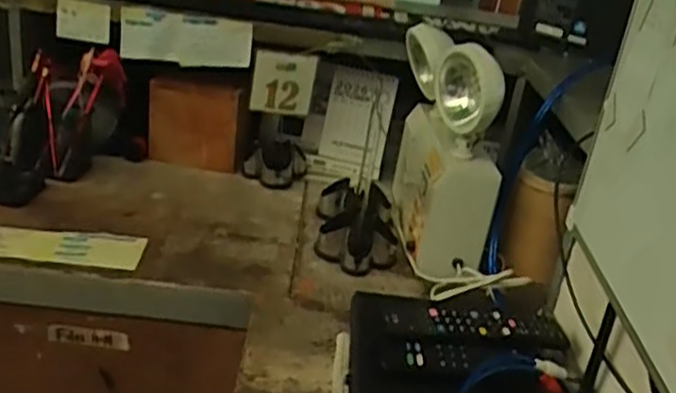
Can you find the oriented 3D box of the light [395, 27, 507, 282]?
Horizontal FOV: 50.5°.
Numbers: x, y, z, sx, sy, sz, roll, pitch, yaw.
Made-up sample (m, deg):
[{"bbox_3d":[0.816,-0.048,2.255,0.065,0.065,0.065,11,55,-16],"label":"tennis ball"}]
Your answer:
[{"bbox_3d":[0.144,-0.067,0.985,0.086,0.277,0.350,4,25,-8],"label":"light"}]

